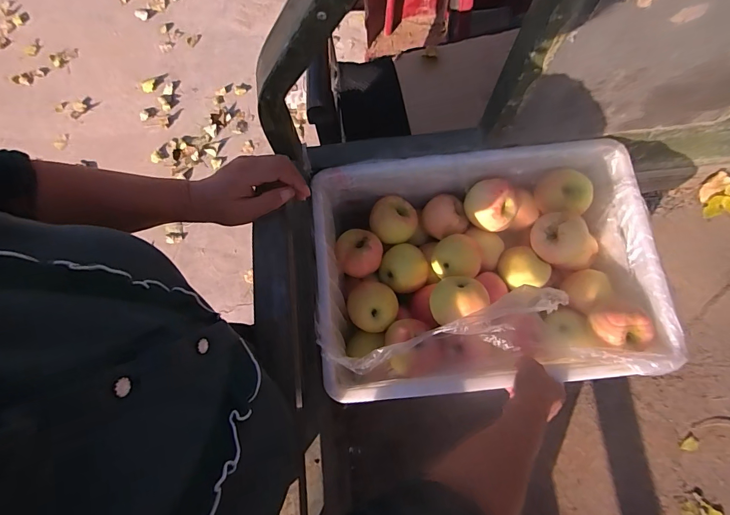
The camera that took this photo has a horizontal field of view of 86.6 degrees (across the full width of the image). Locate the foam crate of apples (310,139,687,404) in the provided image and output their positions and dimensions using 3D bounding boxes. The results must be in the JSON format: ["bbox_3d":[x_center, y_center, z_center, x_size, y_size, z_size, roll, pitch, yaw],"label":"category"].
[{"bbox_3d":[0.170,0.015,0.602,0.474,0.145,0.339,-6,79,-1],"label":"foam crate of apples"}]

